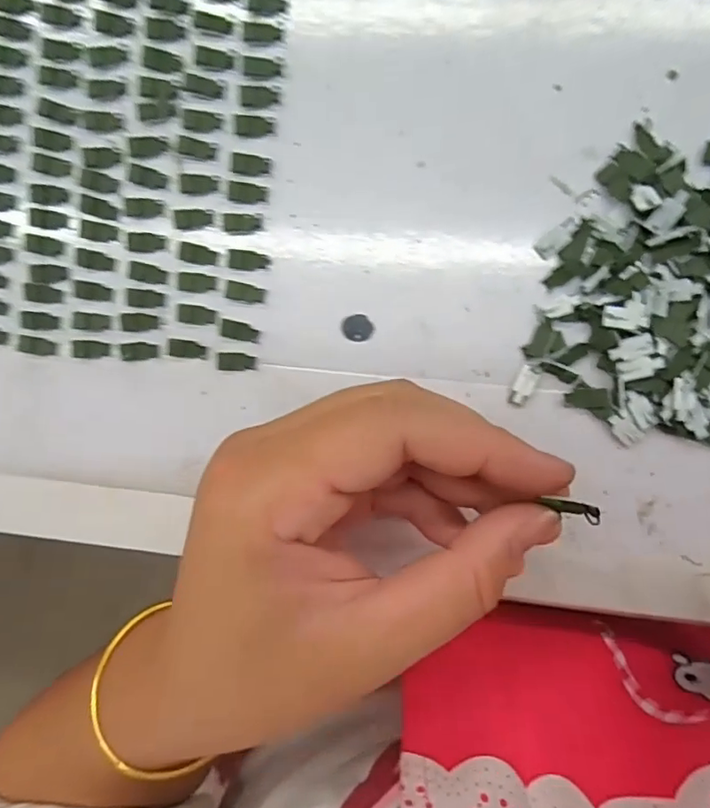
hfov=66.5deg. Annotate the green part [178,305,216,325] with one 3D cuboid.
[{"bbox_3d":[-0.059,-0.033,0.202,0.014,0.004,0.007,5,91,-7],"label":"green part"}]

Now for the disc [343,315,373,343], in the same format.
[{"bbox_3d":[0.001,-0.028,0.197,0.011,0.004,0.010,1,96,6],"label":"disc"}]

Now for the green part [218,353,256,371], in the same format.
[{"bbox_3d":[-0.044,-0.016,0.202,0.014,0.004,0.007,3,96,5],"label":"green part"}]

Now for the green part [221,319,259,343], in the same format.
[{"bbox_3d":[-0.043,-0.027,0.201,0.014,0.004,0.007,16,97,-10],"label":"green part"}]

